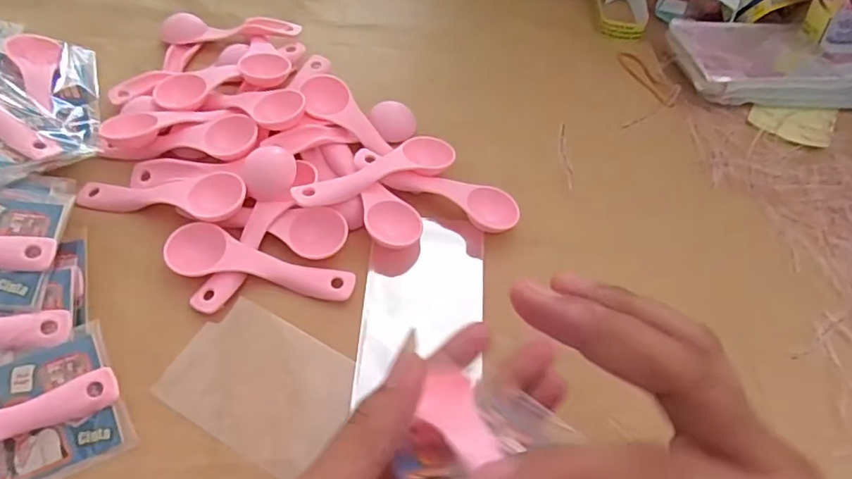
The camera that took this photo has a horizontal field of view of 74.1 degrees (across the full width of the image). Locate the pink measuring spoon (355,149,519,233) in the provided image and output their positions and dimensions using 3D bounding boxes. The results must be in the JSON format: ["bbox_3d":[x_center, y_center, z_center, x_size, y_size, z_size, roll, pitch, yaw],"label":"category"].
[{"bbox_3d":[0.007,-0.034,0.373,0.111,0.017,0.033,23,58,10],"label":"pink measuring spoon"}]

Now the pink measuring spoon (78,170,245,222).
[{"bbox_3d":[-0.165,-0.026,0.353,0.106,0.011,0.034,-1,56,9],"label":"pink measuring spoon"}]

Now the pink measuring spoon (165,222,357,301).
[{"bbox_3d":[-0.098,0.014,0.338,0.111,0.011,0.032,8,56,0],"label":"pink measuring spoon"}]

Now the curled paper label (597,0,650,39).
[{"bbox_3d":[0.175,-0.207,0.499,0.043,0.019,0.068,4,56,-2],"label":"curled paper label"}]

